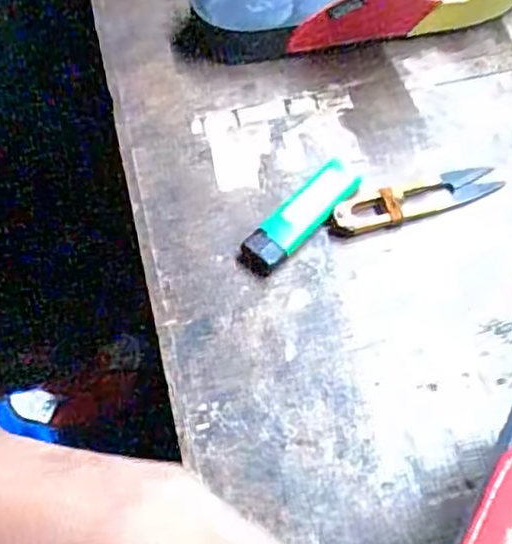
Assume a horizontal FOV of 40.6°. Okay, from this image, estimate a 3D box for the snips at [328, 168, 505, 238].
[{"bbox_3d":[0.088,-0.041,0.386,0.100,0.010,0.022,-19,62,-9],"label":"snips"}]

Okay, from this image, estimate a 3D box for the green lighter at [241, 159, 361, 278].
[{"bbox_3d":[0.024,-0.030,0.382,0.024,0.009,0.080,40,69,20],"label":"green lighter"}]

